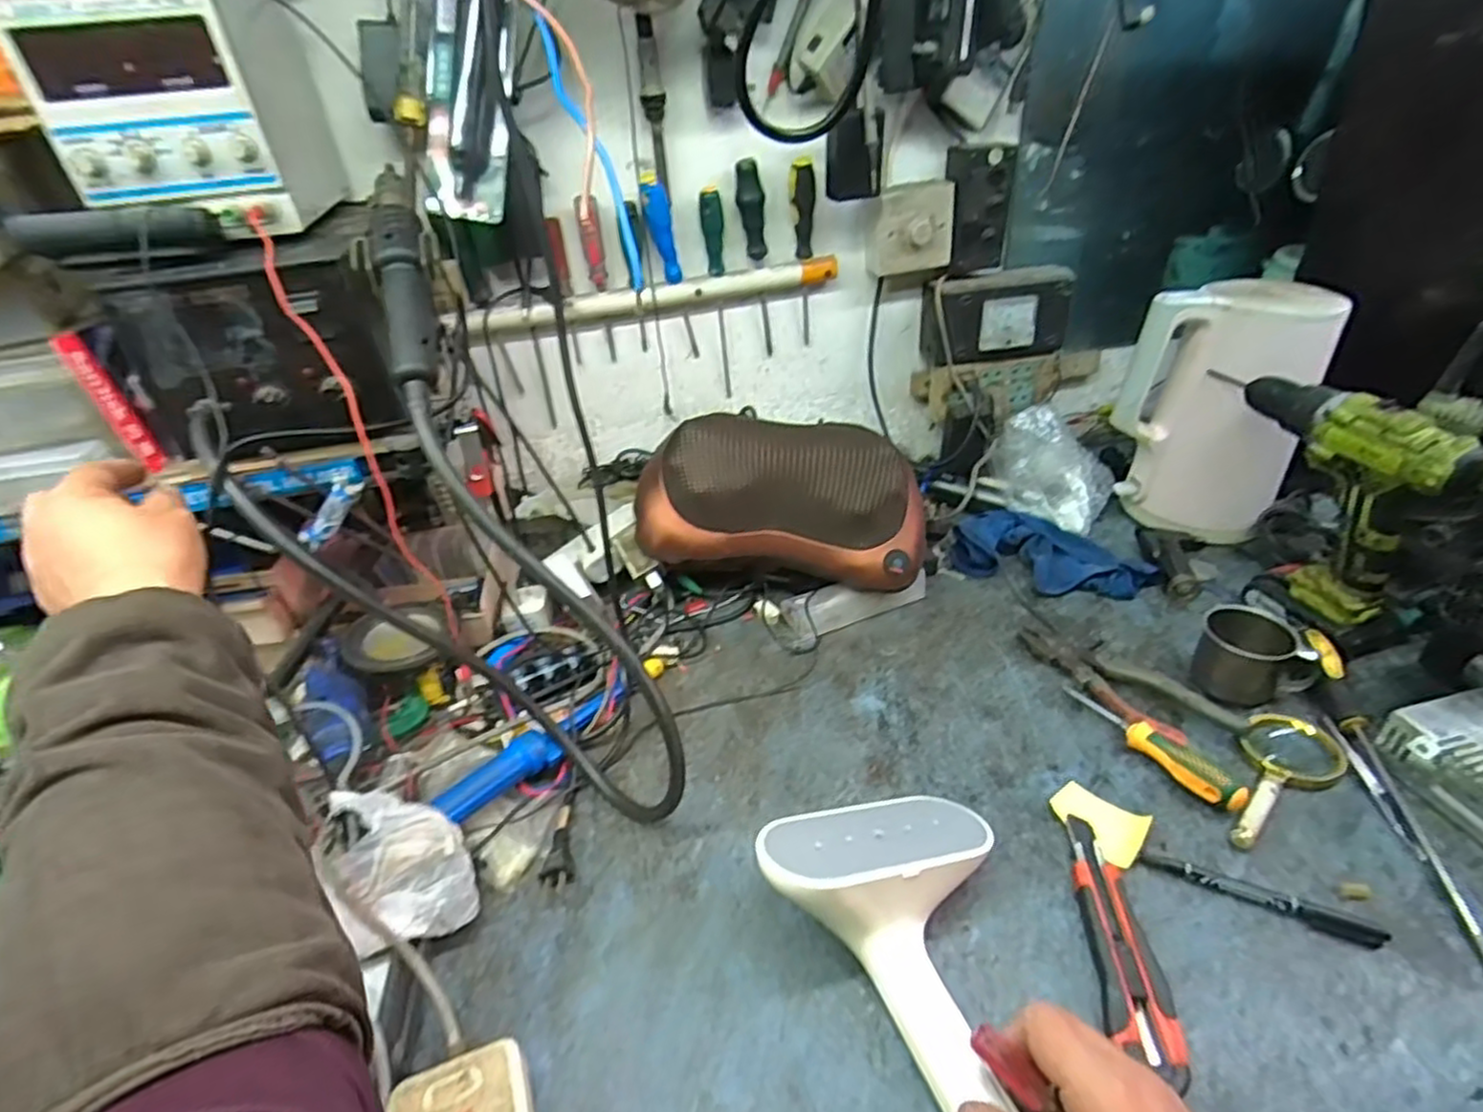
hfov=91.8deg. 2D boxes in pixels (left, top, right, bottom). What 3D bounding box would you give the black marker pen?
[{"bbox_3d":[0.341,0.226,0.475,0.134,0.008,0.017,12,37,23],"label":"black marker pen"}]

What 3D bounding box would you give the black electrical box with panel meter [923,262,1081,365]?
[{"bbox_3d":[0.307,-0.293,0.872,0.166,0.100,0.066,-9,34,-7],"label":"black electrical box with panel meter"}]

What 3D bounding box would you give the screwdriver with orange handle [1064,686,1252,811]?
[{"bbox_3d":[0.327,0.144,0.577,0.023,0.032,0.152,-18,36,-19],"label":"screwdriver with orange handle"}]

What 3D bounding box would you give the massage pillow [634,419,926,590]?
[{"bbox_3d":[0.044,-0.058,0.759,0.293,0.159,0.100,7,1,3],"label":"massage pillow"}]

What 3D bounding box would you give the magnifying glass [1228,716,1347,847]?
[{"bbox_3d":[0.408,0.168,0.549,0.157,0.015,0.063,-27,40,-30],"label":"magnifying glass"}]

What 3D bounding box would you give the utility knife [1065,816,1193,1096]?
[{"bbox_3d":[0.242,0.241,0.460,0.041,0.018,0.165,2,34,11],"label":"utility knife"}]

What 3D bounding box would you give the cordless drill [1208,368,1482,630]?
[{"bbox_3d":[0.531,-0.050,0.671,0.091,0.209,0.187,-26,39,-29],"label":"cordless drill"}]

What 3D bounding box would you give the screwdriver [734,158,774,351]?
[{"bbox_3d":[0.015,-0.328,0.807,0.028,0.205,0.028,-1,34,6],"label":"screwdriver"}]

